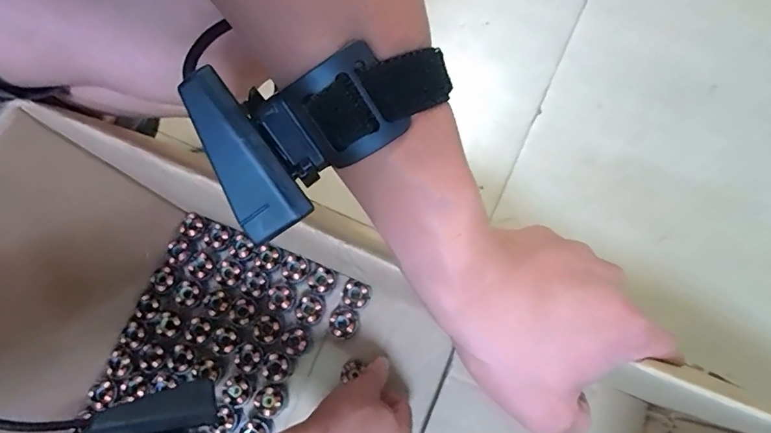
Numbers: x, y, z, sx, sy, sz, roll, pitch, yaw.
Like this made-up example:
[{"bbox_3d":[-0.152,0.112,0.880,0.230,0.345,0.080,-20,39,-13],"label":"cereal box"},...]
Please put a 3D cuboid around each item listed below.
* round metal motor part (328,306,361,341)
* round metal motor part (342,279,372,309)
[{"bbox_3d":[-0.041,0.108,0.466,0.031,0.017,0.032,-1,74,4],"label":"round metal motor part"},{"bbox_3d":[-0.031,0.081,0.478,0.029,0.024,0.026,26,78,11],"label":"round metal motor part"}]

